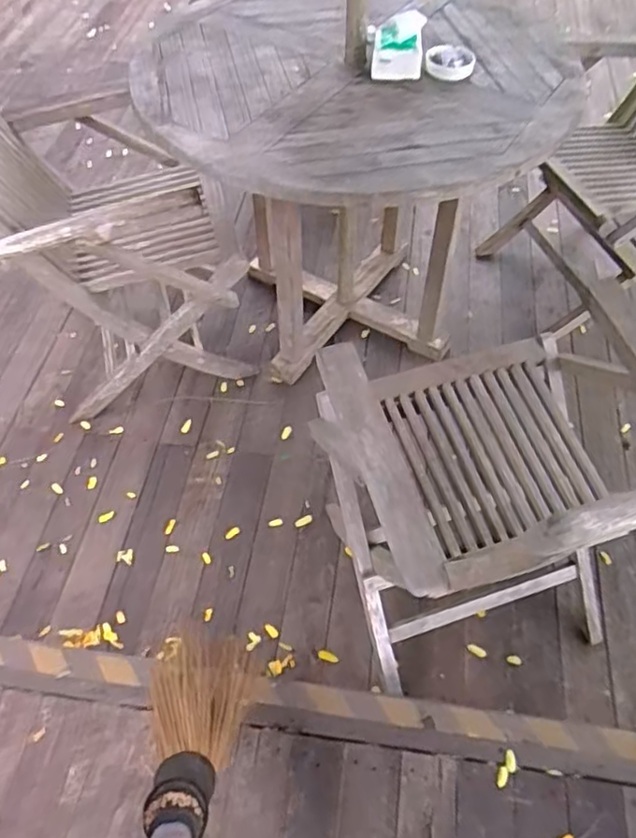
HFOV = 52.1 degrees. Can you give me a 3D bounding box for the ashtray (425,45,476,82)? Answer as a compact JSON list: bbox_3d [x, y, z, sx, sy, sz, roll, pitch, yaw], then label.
[{"bbox_3d":[0.266,-0.717,1.300,0.095,0.025,0.105,12,56,9],"label":"ashtray"}]

